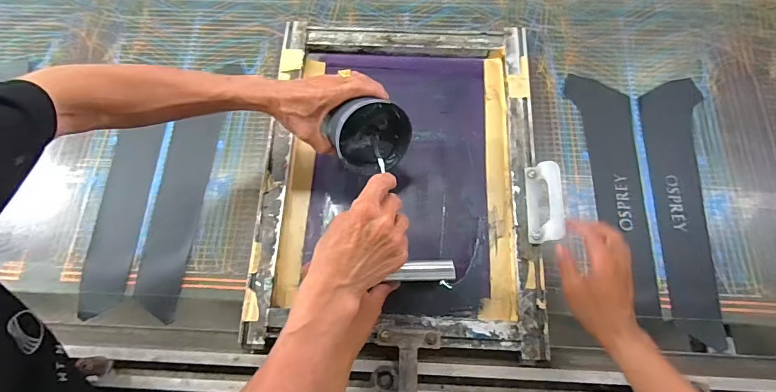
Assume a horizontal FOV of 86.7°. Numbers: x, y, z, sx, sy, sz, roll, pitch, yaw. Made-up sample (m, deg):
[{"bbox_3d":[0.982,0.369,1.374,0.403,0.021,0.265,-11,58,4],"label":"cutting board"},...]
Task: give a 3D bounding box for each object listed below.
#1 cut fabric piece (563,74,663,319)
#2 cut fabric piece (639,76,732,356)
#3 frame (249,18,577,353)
[{"bbox_3d":[0.376,-0.018,0.661,0.094,0.009,0.399,-6,72,0],"label":"cut fabric piece"},{"bbox_3d":[0.461,0.005,0.648,0.089,0.006,0.424,5,72,4],"label":"cut fabric piece"},{"bbox_3d":[0.025,-0.048,0.653,0.436,0.058,0.532,2,71,3],"label":"frame"}]

